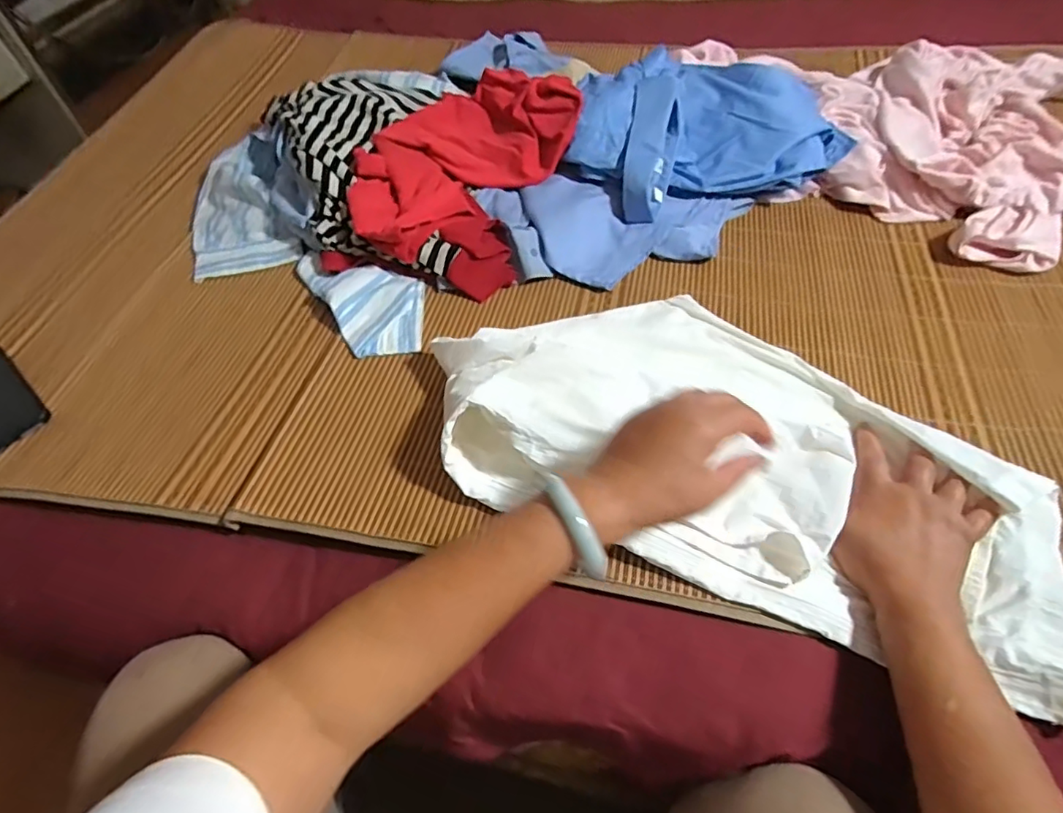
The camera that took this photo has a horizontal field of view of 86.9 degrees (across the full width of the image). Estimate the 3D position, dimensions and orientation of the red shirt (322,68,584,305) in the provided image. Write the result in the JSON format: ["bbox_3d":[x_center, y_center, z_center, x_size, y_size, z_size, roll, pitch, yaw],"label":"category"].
[{"bbox_3d":[-0.087,-0.303,0.723,0.240,0.106,0.342,15,55,15],"label":"red shirt"}]

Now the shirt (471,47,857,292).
[{"bbox_3d":[0.161,-0.310,0.710,0.439,0.118,0.244,-32,57,-19],"label":"shirt"}]

